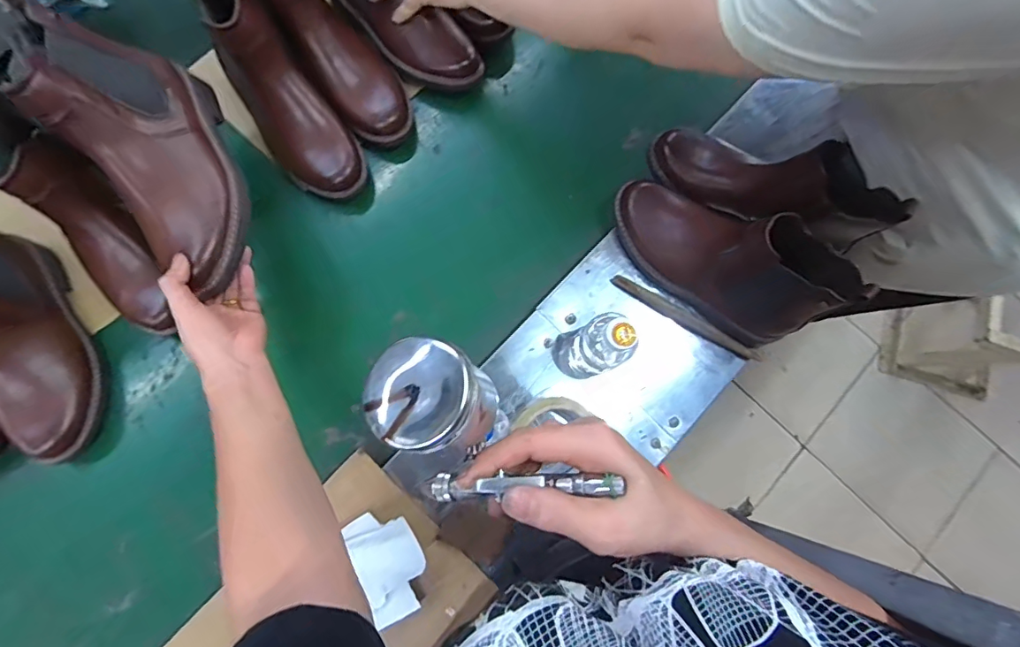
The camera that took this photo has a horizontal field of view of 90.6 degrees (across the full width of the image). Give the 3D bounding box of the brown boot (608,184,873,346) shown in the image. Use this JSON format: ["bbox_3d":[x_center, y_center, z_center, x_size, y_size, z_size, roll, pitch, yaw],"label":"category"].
[{"bbox_3d":[0.228,-0.082,0.553,0.107,0.152,0.245,-38,84,-9],"label":"brown boot"}]

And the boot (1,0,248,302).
[{"bbox_3d":[-0.369,-0.162,0.498,0.096,0.173,0.286,-27,82,31],"label":"boot"}]

